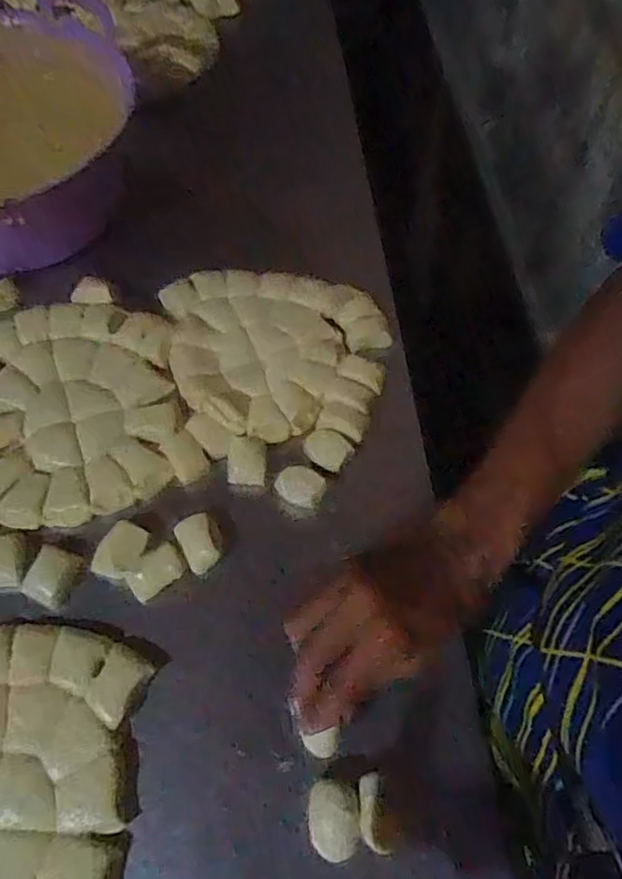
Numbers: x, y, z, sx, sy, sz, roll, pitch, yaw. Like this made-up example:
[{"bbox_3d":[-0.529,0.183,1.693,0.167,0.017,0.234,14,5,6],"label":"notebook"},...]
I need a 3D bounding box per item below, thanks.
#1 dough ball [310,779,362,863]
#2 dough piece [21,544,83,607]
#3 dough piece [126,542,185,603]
[{"bbox_3d":[0.014,0.235,0.389,0.029,0.021,0.041,-2,60,-2],"label":"dough ball"},{"bbox_3d":[-0.189,0.098,0.458,0.031,0.014,0.040,17,61,8],"label":"dough piece"},{"bbox_3d":[-0.115,0.097,0.463,0.041,0.013,0.030,-32,65,-18],"label":"dough piece"}]

